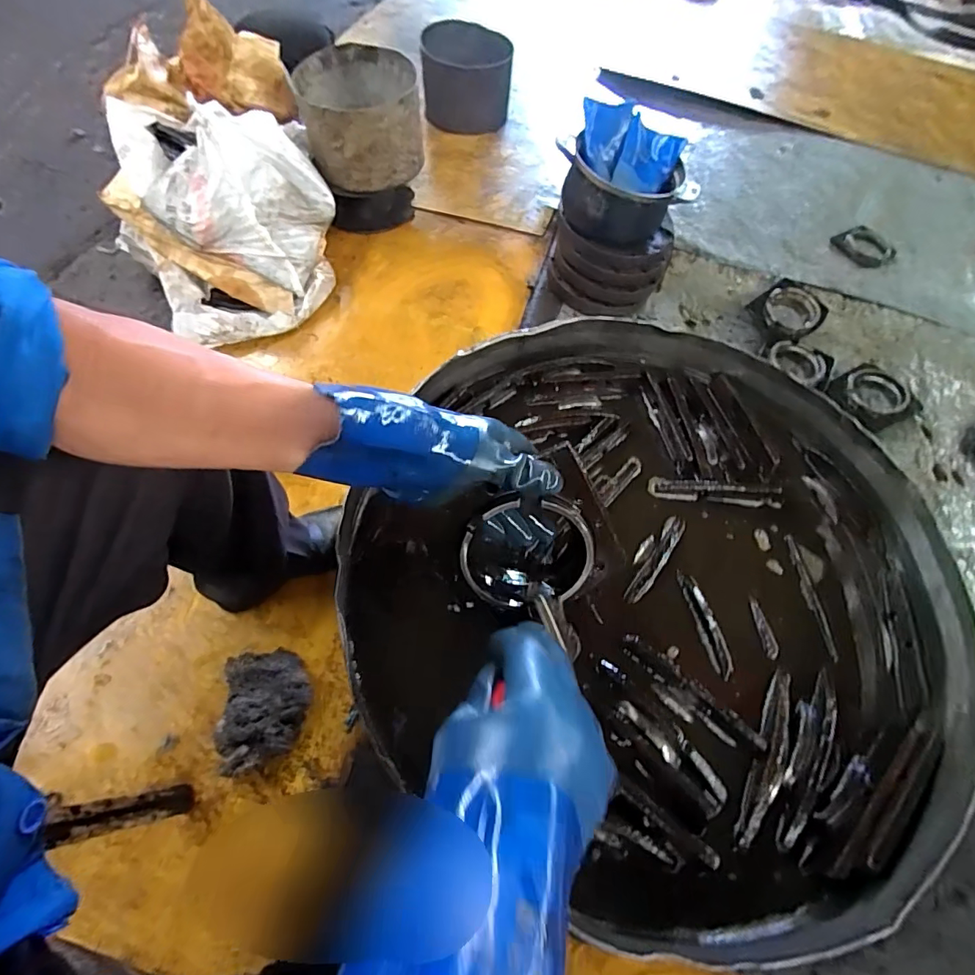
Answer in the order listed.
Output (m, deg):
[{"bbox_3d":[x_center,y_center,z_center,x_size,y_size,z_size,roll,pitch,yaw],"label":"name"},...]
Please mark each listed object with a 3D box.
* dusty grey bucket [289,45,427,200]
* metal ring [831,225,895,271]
[{"bbox_3d":[-0.309,-0.909,1.228,0.268,0.190,0.303,-9,62,-11],"label":"dusty grey bucket"},{"bbox_3d":[1.071,-0.683,1.403,0.129,0.025,0.148,-27,65,-15],"label":"metal ring"}]

